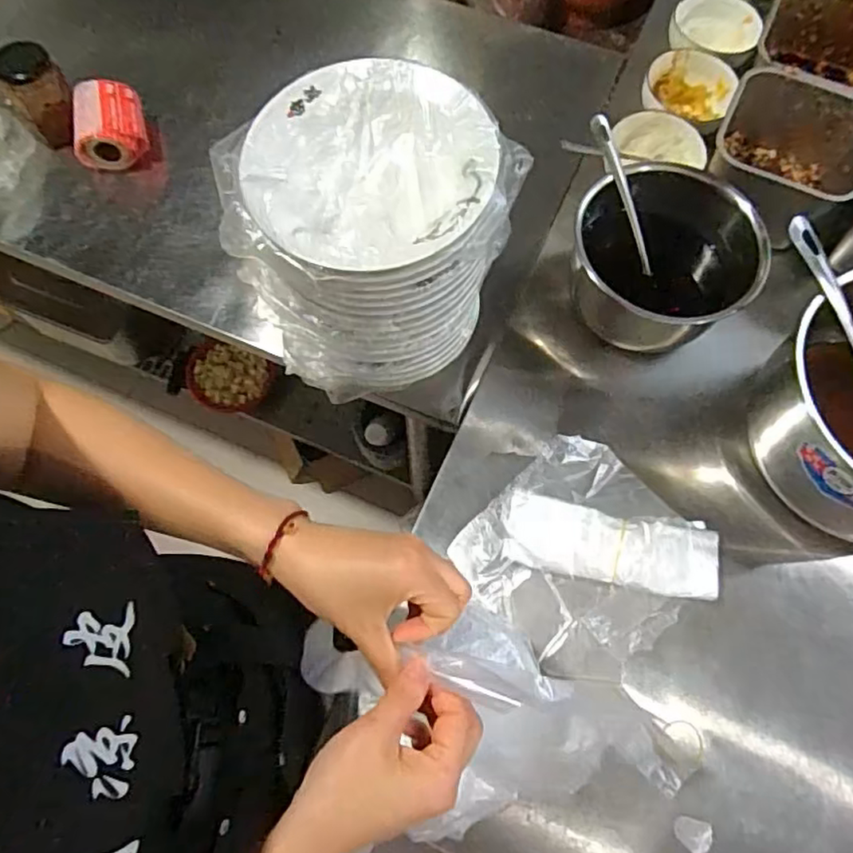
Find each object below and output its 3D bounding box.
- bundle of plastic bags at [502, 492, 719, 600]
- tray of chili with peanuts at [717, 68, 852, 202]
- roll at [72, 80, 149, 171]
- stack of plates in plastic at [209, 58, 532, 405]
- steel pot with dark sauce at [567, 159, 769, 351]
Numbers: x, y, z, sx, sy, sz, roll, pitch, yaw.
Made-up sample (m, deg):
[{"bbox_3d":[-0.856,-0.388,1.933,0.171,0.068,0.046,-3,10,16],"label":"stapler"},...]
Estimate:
[{"bbox_3d":[0.177,0.118,0.608,0.199,0.026,0.073,8,70,3],"label":"bundle of plastic bags"},{"bbox_3d":[0.410,-0.308,0.725,0.161,0.097,0.159,28,72,10],"label":"tray of chili with peanuts"},{"bbox_3d":[-0.397,-0.375,0.772,0.091,0.060,0.086,-13,70,-5],"label":"roll"},{"bbox_3d":[-0.047,-0.163,0.549,0.221,0.190,0.192,-36,74,-12],"label":"stack of plates in plastic"},{"bbox_3d":[0.247,-0.174,0.673,0.187,0.121,0.174,0,70,0],"label":"steel pot with dark sauce"}]

